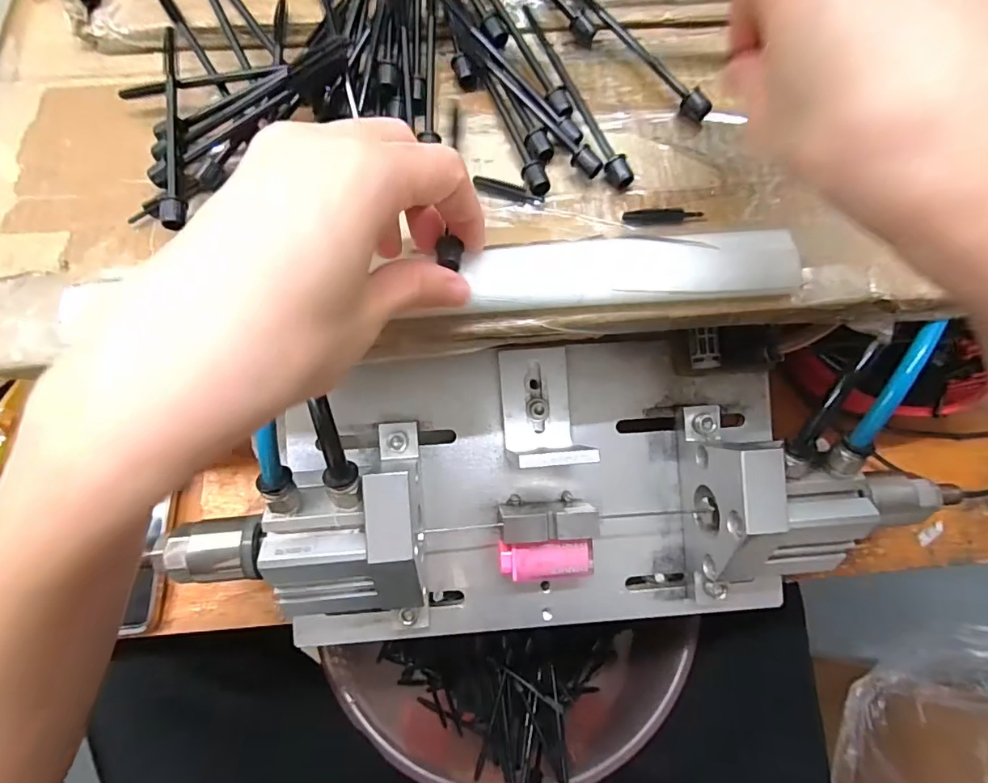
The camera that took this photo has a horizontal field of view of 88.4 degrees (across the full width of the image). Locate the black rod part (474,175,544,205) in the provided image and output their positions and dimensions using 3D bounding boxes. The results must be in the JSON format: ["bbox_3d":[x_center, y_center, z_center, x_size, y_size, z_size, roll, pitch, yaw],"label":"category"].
[{"bbox_3d":[0.007,-0.090,0.227,0.032,0.005,0.007,20,71,6],"label":"black rod part"}]

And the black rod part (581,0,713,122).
[{"bbox_3d":[0.067,-0.164,0.241,0.008,0.008,0.099,-33,74,-12],"label":"black rod part"}]

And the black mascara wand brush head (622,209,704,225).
[{"bbox_3d":[0.073,-0.075,0.219,0.034,0.006,0.007,-1,70,-1],"label":"black mascara wand brush head"}]

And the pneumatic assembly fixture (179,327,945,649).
[{"bbox_3d":[0.033,0.044,0.261,0.356,0.103,0.145,-5,70,-2],"label":"pneumatic assembly fixture"}]

